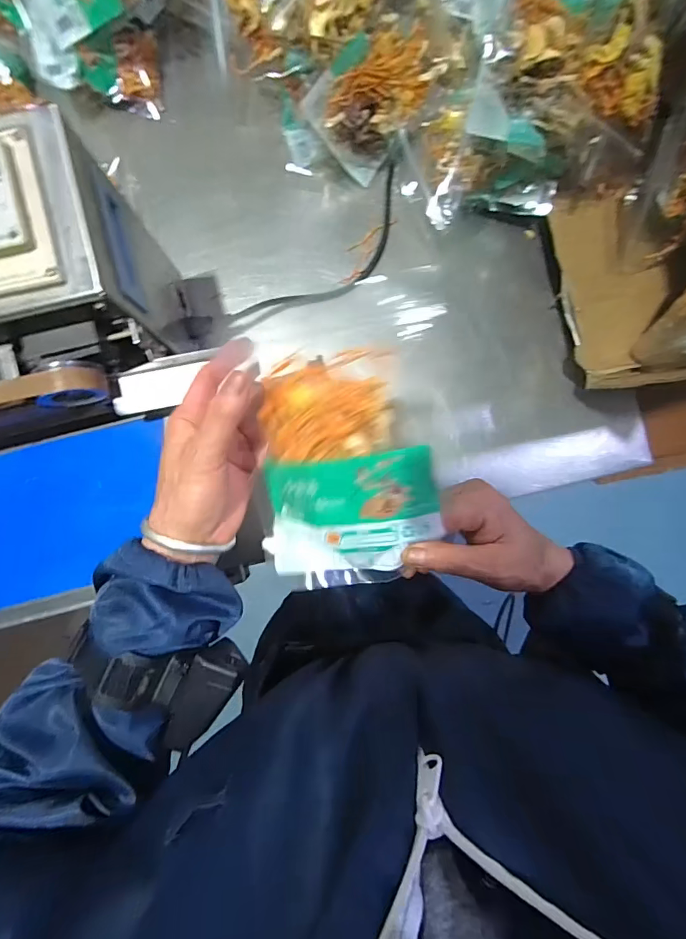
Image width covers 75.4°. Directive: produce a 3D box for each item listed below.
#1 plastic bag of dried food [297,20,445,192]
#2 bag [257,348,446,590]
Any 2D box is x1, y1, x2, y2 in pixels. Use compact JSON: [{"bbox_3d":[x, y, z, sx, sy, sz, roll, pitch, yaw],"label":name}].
[{"bbox_3d":[0.035,-0.415,0.493,0.138,0.114,0.038,-38,52,30],"label":"plastic bag of dried food"},{"bbox_3d":[0.001,0.003,0.289,0.113,0.030,0.155,-2,104,17],"label":"bag"}]

